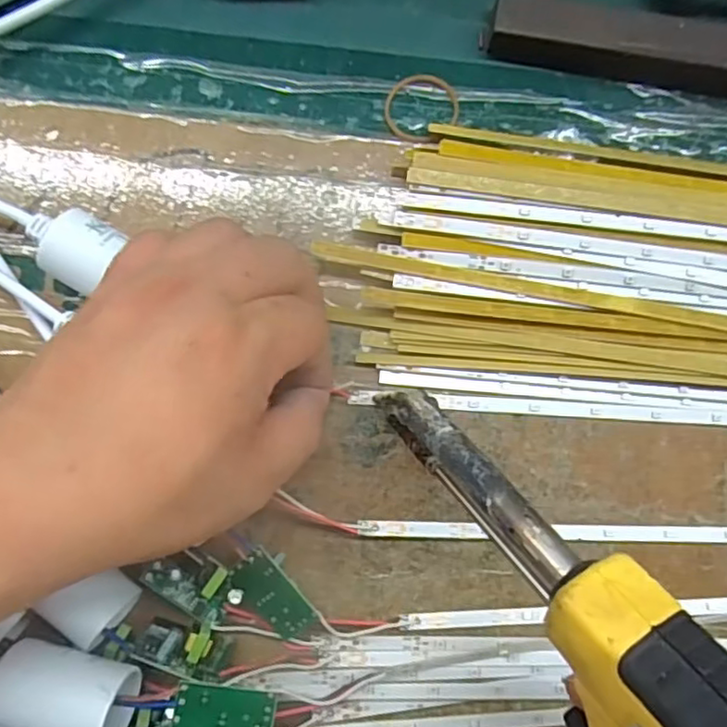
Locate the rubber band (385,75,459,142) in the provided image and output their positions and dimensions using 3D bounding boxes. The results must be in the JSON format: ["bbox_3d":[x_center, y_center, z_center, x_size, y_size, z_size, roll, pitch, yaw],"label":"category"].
[{"bbox_3d":[0.025,-0.110,0.273,0.030,0.004,0.031,0,86,-1],"label":"rubber band"}]

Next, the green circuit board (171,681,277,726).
[{"bbox_3d":[-0.050,0.128,0.228,0.036,0.006,0.020,10,83,-7],"label":"green circuit board"}]

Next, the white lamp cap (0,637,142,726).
[{"bbox_3d":[-0.107,0.110,0.214,0.055,0.022,0.026,18,85,0],"label":"white lamp cap"}]

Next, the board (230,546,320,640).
[{"bbox_3d":[-0.035,0.089,0.241,0.021,0.004,0.034,-41,91,14],"label":"board"}]

